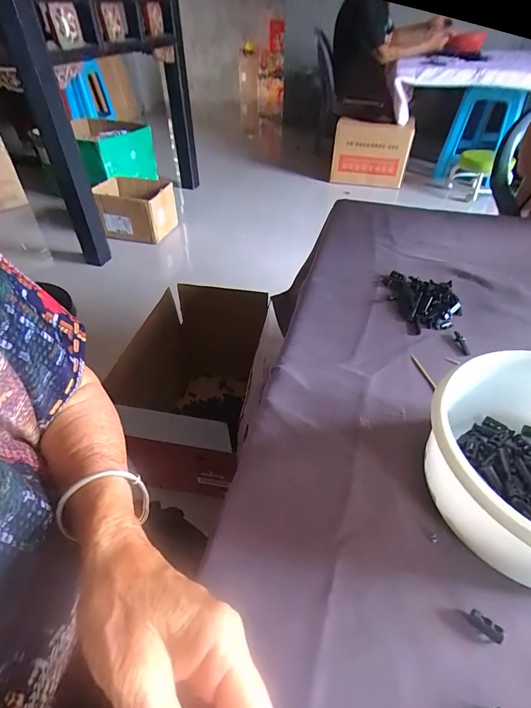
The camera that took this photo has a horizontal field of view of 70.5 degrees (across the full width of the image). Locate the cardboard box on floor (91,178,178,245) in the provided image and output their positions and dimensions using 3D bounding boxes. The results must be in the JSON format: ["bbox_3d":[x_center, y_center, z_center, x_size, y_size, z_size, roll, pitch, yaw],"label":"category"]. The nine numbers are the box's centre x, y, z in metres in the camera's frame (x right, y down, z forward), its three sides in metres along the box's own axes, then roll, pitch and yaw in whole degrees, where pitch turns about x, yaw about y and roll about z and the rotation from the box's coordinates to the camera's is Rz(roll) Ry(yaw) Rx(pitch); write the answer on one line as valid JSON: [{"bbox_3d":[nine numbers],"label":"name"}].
[{"bbox_3d":[-0.592,-0.660,1.722,0.338,0.191,0.231,12,45,12],"label":"cardboard box on floor"}]

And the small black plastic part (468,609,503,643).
[{"bbox_3d":[0.133,0.164,0.227,0.018,0.008,0.008,32,54,32],"label":"small black plastic part"}]

